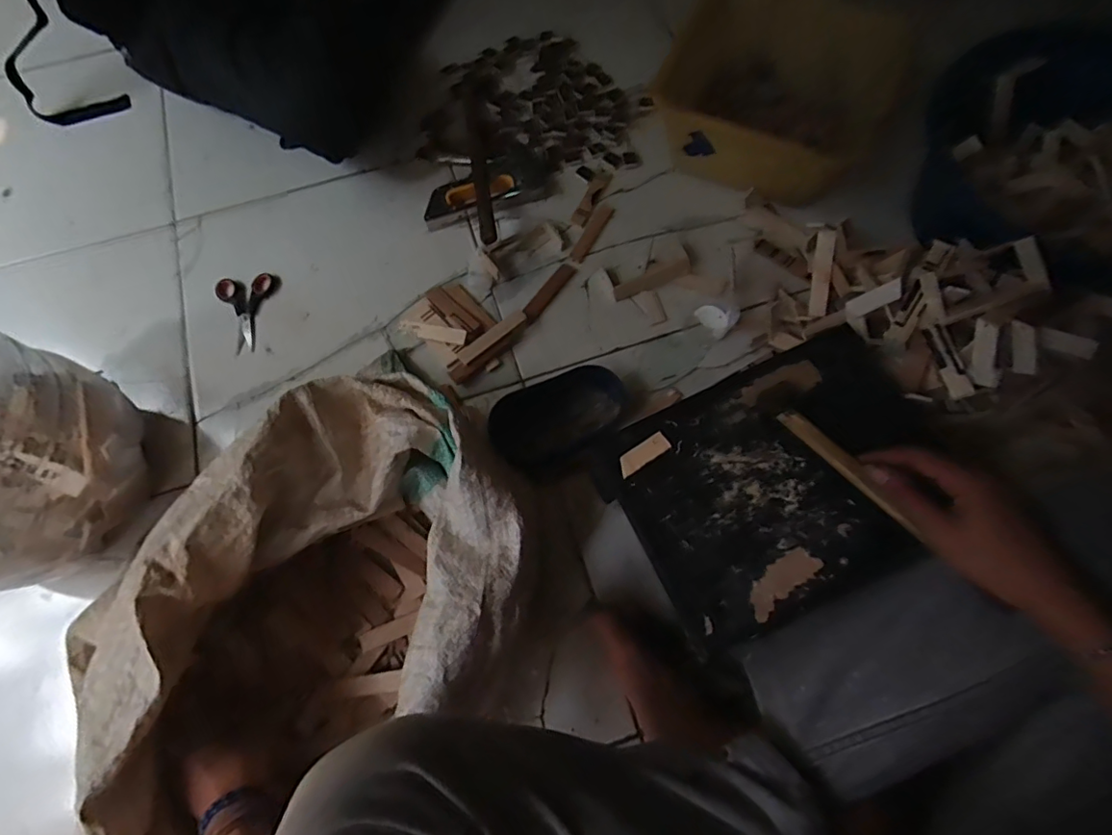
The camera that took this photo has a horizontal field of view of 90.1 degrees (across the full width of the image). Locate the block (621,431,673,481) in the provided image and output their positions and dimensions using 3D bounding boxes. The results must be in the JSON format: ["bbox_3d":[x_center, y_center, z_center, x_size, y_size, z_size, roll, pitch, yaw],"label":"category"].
[{"bbox_3d":[0.079,0.033,0.501,0.050,0.007,0.019,-32,72,-10],"label":"block"}]

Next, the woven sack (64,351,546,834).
[{"bbox_3d":[-0.213,0.169,0.506,0.375,0.166,0.321,-31,73,-11],"label":"woven sack"}]

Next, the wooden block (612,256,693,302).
[{"bbox_3d":[0.121,-0.174,0.700,0.100,0.014,0.020,-19,69,19],"label":"wooden block"}]

